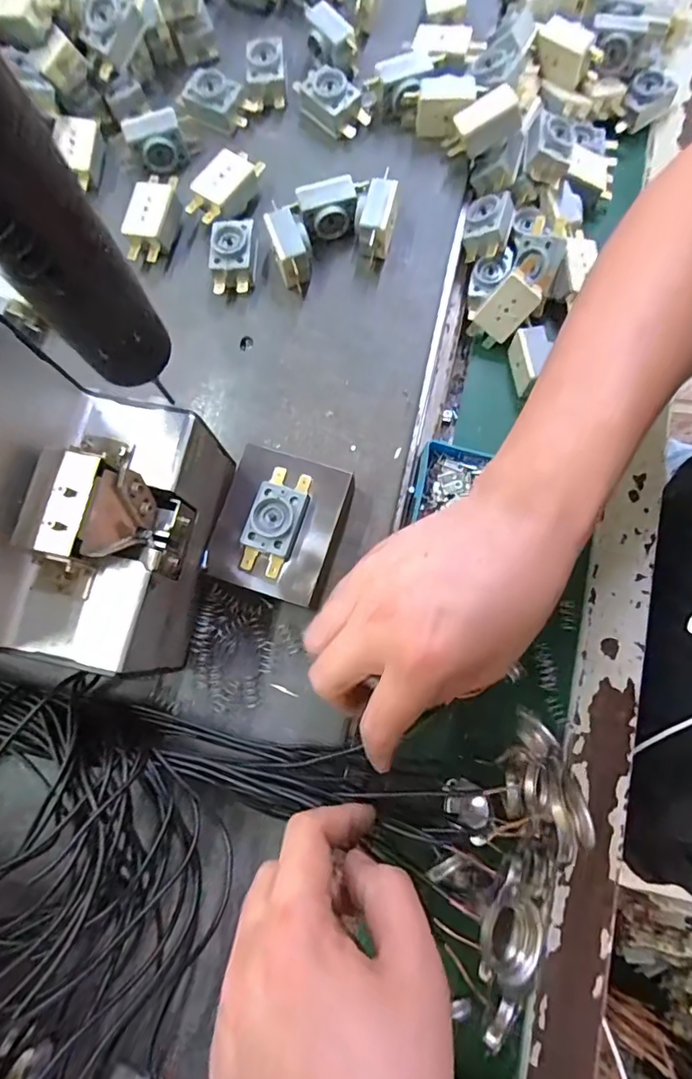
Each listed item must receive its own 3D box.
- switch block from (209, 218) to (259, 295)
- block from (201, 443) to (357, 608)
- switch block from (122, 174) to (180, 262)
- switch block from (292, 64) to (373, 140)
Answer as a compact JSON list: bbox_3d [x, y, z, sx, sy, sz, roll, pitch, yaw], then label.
[{"bbox_3d":[-0.074,-0.185,0.346,0.027,0.024,0.046,-1,78,1],"label":"switch block"},{"bbox_3d":[-0.037,-0.007,0.304,0.068,0.025,0.079,17,79,5],"label":"block"},{"bbox_3d":[-0.131,-0.217,0.356,0.027,0.025,0.051,15,78,4],"label":"switch block"},{"bbox_3d":[-0.010,-0.307,0.368,0.055,0.025,0.026,44,82,9],"label":"switch block"}]

